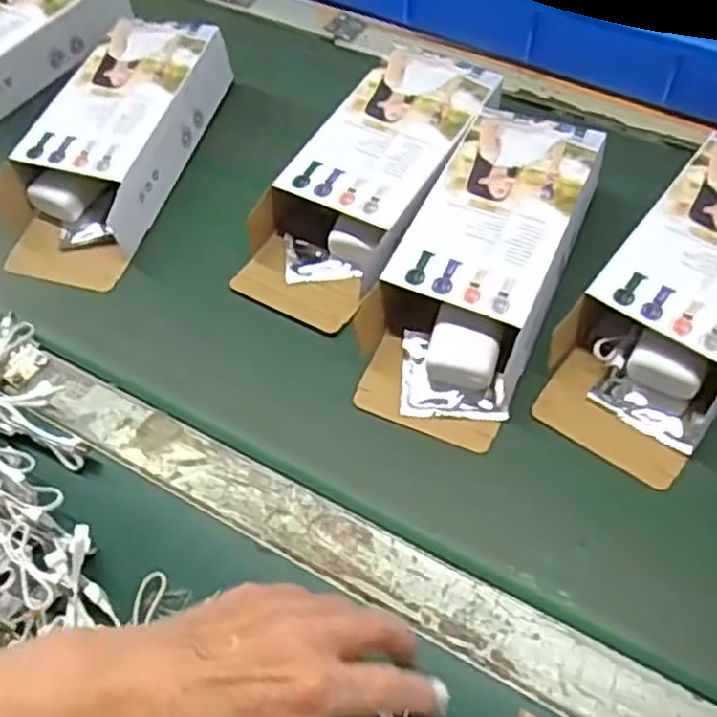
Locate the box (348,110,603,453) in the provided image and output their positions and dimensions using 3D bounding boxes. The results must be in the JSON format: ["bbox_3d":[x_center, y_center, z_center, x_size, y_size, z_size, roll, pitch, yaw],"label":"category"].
[{"bbox_3d":[0.087,-0.069,0.519,0.105,0.054,0.250,20,66,19],"label":"box"}]

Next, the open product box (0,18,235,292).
[{"bbox_3d":[-0.201,-0.175,0.606,0.113,0.058,0.259,14,64,16],"label":"open product box"}]

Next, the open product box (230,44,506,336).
[{"bbox_3d":[0.013,-0.136,0.564,0.112,0.060,0.254,26,68,21],"label":"open product box"}]

